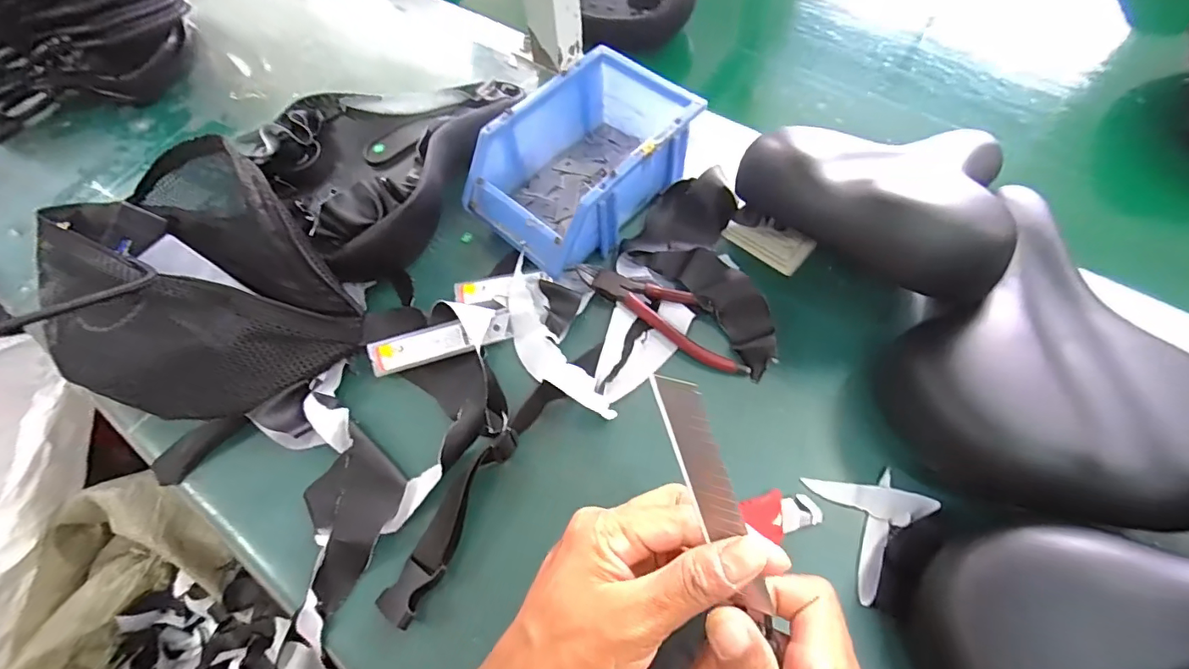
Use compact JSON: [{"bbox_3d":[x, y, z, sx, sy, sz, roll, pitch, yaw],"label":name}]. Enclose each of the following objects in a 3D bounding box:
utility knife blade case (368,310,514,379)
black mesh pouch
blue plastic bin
[{"bbox_3d":[-0.115,0.006,0.383,0.104,0.013,0.025,-14,62,-4],"label":"utility knife blade case"},{"bbox_3d":[-0.319,-0.048,0.381,0.277,0.085,0.183,37,70,20],"label":"black mesh pouch"},{"bbox_3d":[-0.008,-0.145,0.426,0.119,0.069,0.178,39,71,21],"label":"blue plastic bin"}]

